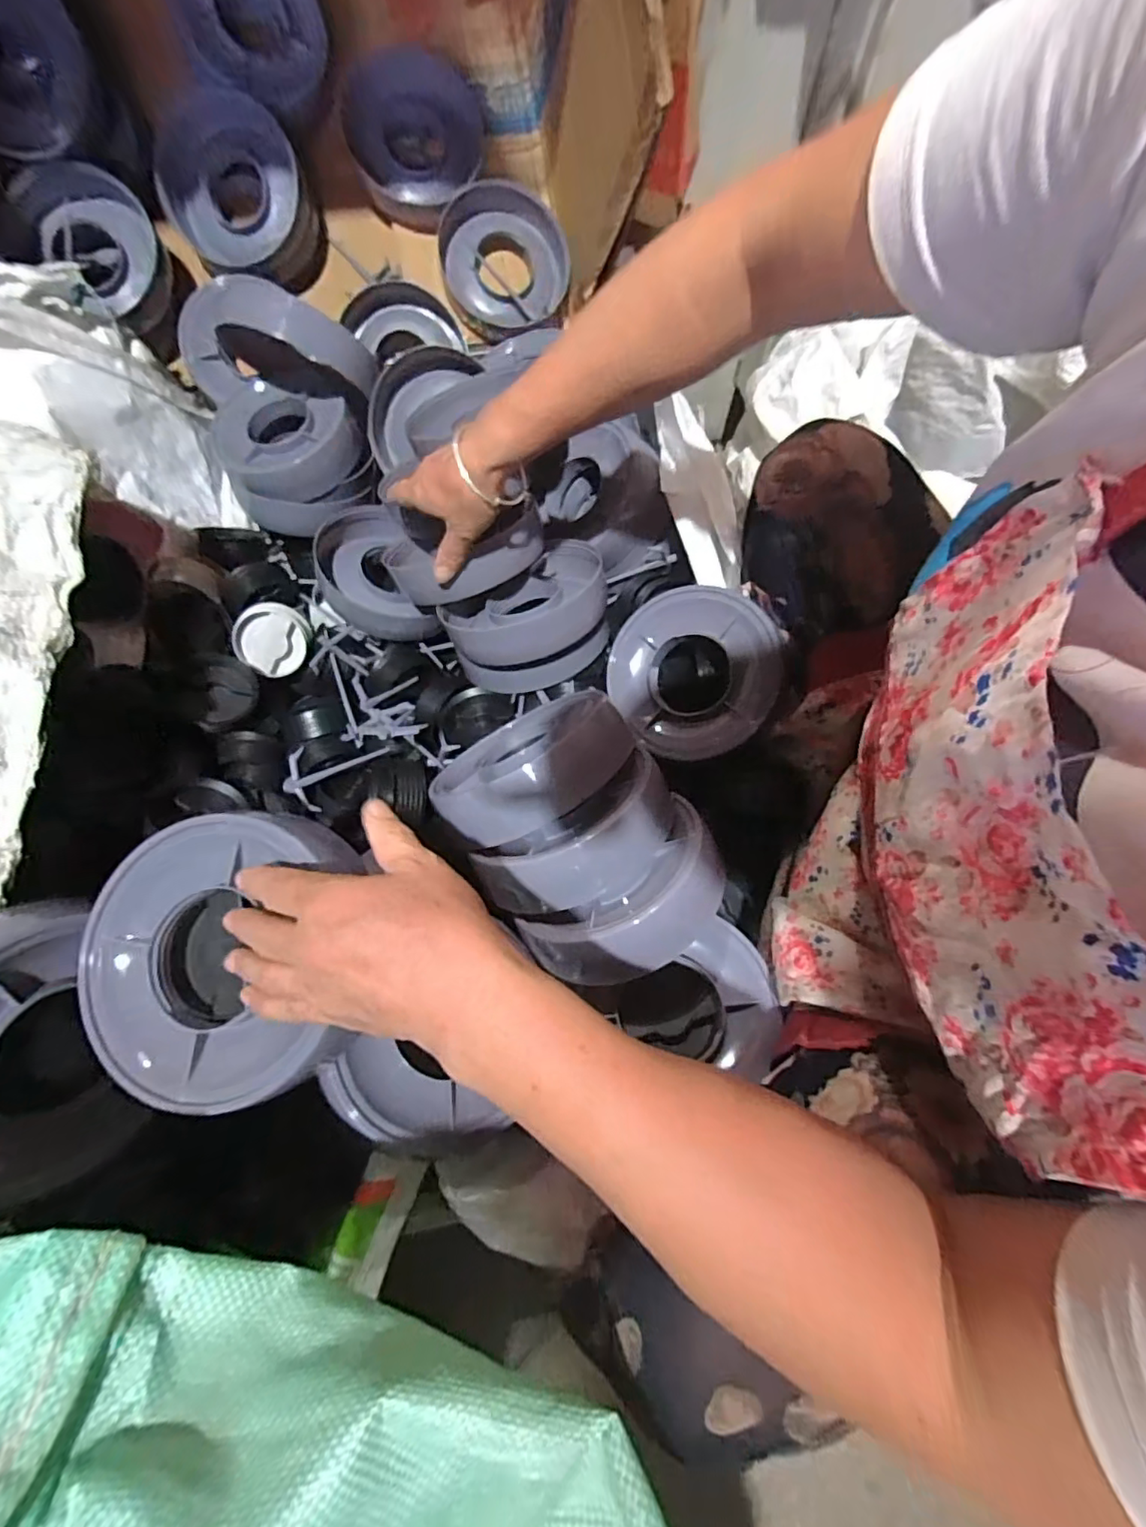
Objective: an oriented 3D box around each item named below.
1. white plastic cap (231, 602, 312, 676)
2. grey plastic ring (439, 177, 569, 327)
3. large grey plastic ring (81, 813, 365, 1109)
[{"bbox_3d":[-0.317,-0.132,0.603,0.068,0.014,0.073,-6,103,-27],"label":"white plastic cap"},{"bbox_3d":[-0.084,-0.632,0.716,0.148,0.030,0.148,32,98,-22],"label":"grey plastic ring"},{"bbox_3d":[-0.193,0.104,0.313,0.131,0.047,0.147,-2,68,-2],"label":"large grey plastic ring"}]

